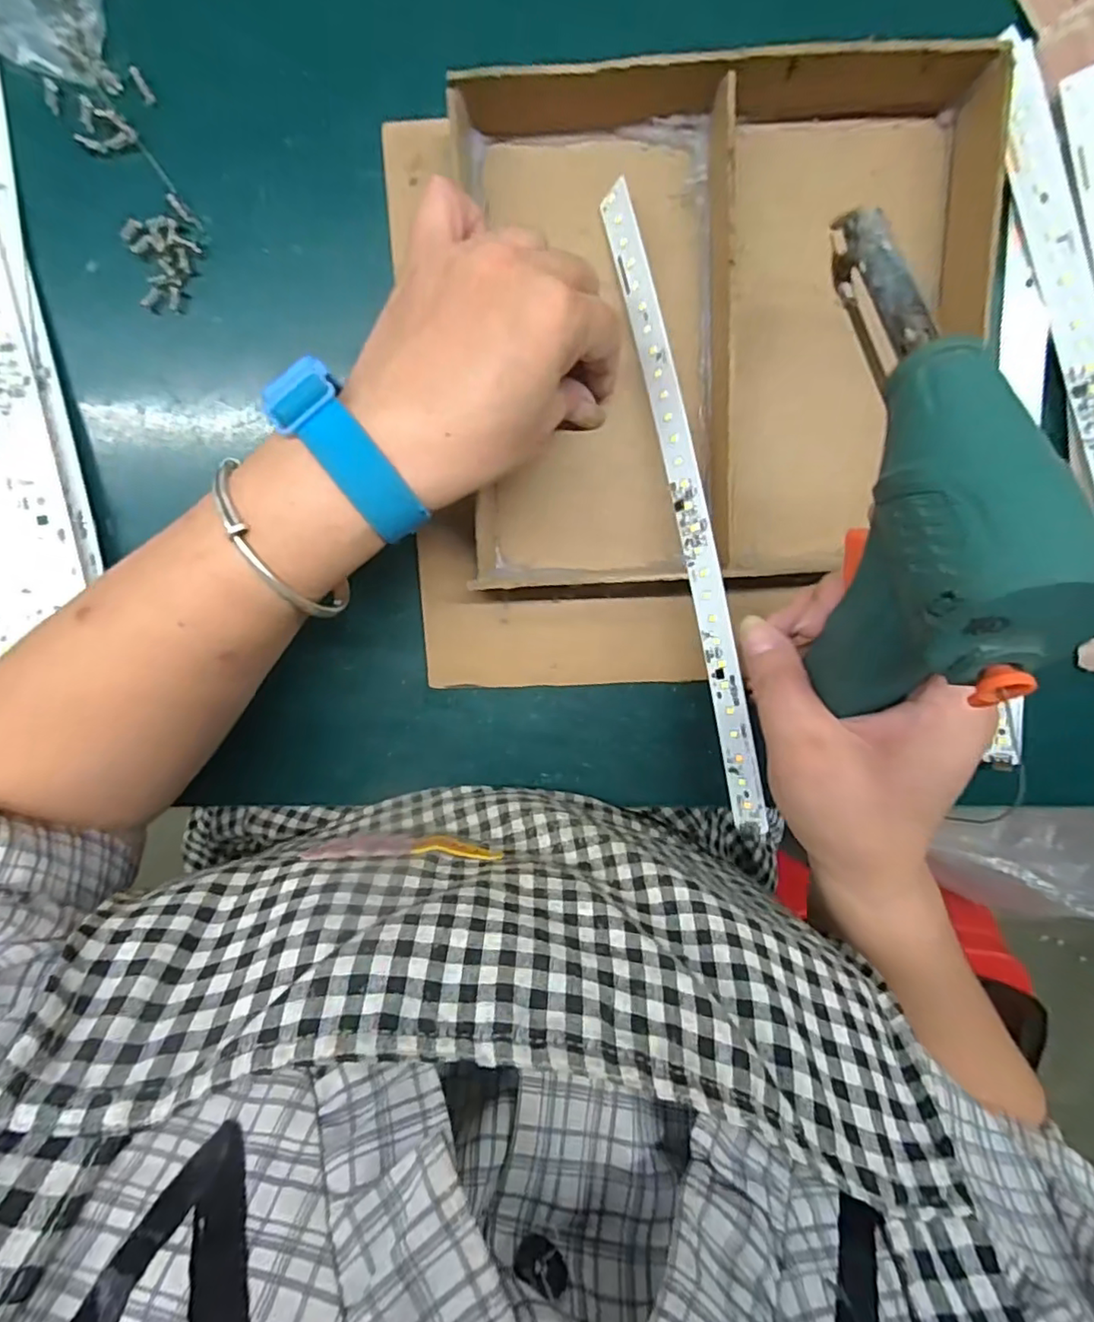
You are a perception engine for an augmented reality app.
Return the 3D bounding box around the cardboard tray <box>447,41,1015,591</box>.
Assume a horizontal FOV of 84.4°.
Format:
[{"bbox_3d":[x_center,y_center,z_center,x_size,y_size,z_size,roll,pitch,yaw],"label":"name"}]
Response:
[{"bbox_3d":[0.076,-0.147,0.271,0.219,0.039,0.222,-2,97,0],"label":"cardboard tray"}]

